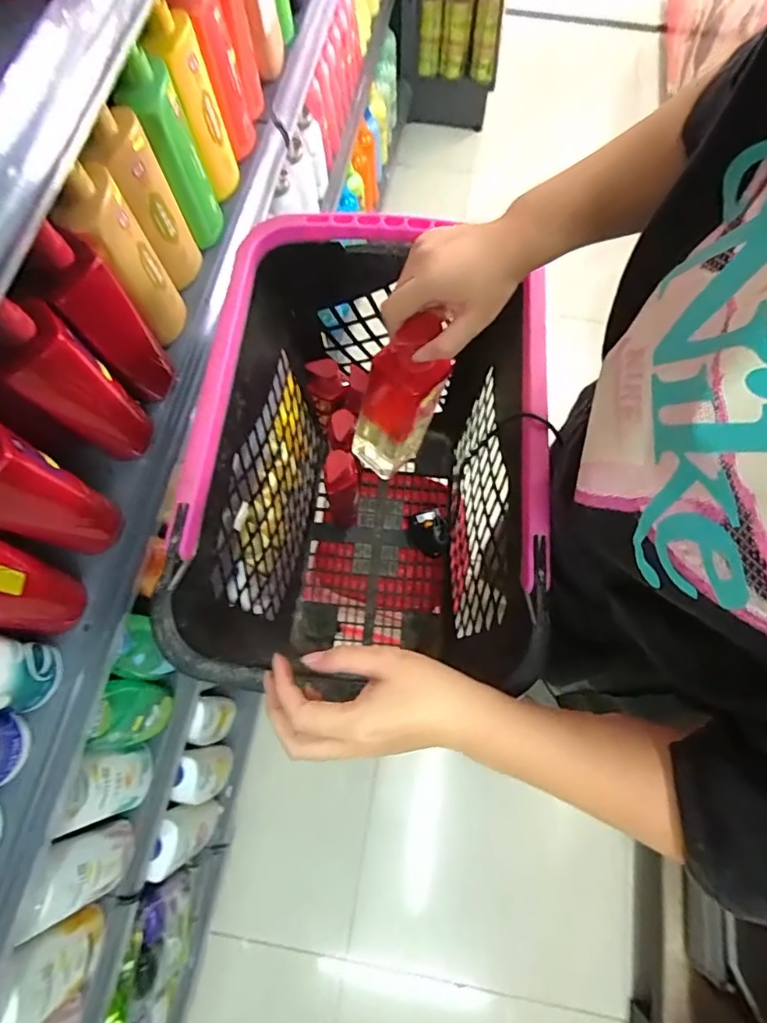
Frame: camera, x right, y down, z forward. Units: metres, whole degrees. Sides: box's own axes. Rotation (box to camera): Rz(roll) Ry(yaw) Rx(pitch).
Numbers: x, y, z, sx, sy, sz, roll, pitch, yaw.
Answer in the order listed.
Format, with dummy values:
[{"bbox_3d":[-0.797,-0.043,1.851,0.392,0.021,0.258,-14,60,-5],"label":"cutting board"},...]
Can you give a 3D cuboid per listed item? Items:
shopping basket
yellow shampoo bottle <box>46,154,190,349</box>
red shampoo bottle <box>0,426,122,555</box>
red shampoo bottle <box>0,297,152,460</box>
[{"bbox_3d":[-0.017,-0.033,0.772,0.380,0.468,0.537,2,71,1],"label":"shopping basket"},{"bbox_3d":[-0.297,-0.292,0.609,0.036,0.214,0.085,14,72,5],"label":"yellow shampoo bottle"},{"bbox_3d":[-0.344,-0.014,0.509,0.054,0.224,0.079,21,73,8],"label":"red shampoo bottle"},{"bbox_3d":[-0.325,-0.127,0.551,0.039,0.228,0.076,32,74,11],"label":"red shampoo bottle"}]

